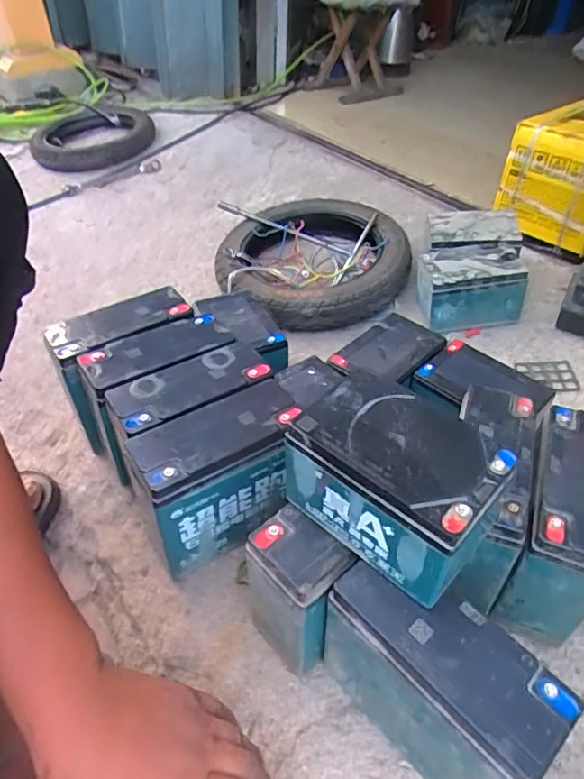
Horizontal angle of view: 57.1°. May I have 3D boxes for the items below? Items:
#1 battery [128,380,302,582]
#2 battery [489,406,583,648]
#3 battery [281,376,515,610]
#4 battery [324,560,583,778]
[{"bbox_3d":[-0.073,0.102,0.588,0.169,0.171,0.086,-20,47,-21],"label":"battery"},{"bbox_3d":[0.266,0.134,0.547,0.079,0.154,0.182,18,44,16],"label":"battery"},{"bbox_3d":[0.079,0.074,0.426,0.159,0.102,0.100,31,49,28],"label":"battery"},{"bbox_3d":[0.109,0.244,0.445,0.066,0.174,0.176,-31,52,-32],"label":"battery"}]

